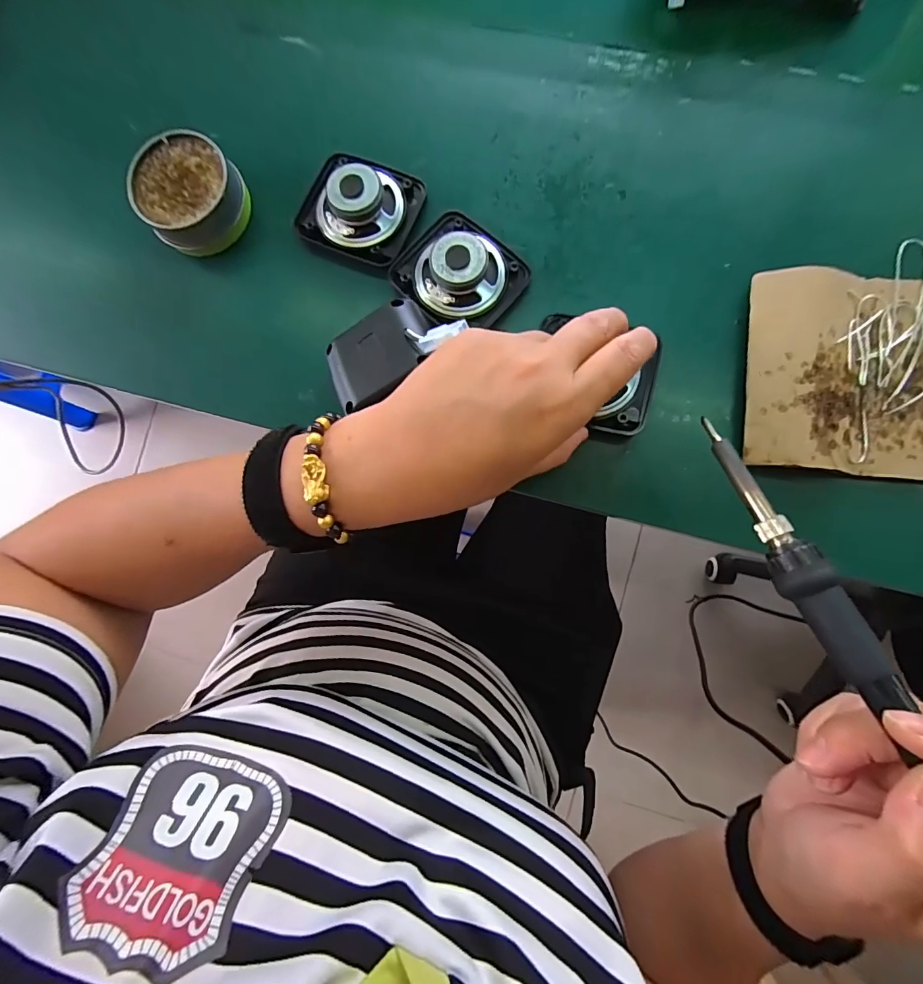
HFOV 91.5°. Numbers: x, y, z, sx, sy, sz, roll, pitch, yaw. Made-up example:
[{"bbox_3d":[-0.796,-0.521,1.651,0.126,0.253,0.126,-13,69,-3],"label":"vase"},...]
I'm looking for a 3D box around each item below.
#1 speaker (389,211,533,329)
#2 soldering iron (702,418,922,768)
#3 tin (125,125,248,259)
[{"bbox_3d":[-0.002,-0.136,0.274,0.073,0.026,0.064,40,91,7],"label":"speaker"},{"bbox_3d":[0.148,0.060,0.171,0.017,0.016,0.213,-20,66,5],"label":"soldering iron"},{"bbox_3d":[-0.175,-0.192,0.289,0.062,0.028,0.062,0,87,6],"label":"tin"}]

